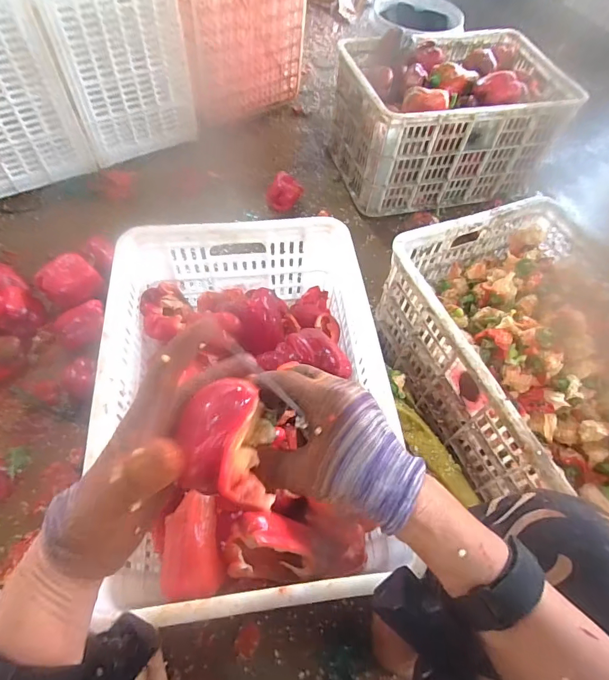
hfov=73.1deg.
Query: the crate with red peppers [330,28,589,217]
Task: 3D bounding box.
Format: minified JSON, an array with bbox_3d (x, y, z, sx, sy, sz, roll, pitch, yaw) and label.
[{"bbox_3d":[0.367,-0.585,1.091,0.527,0.279,0.356,-11,60,-9],"label":"crate with red peppers"}]

